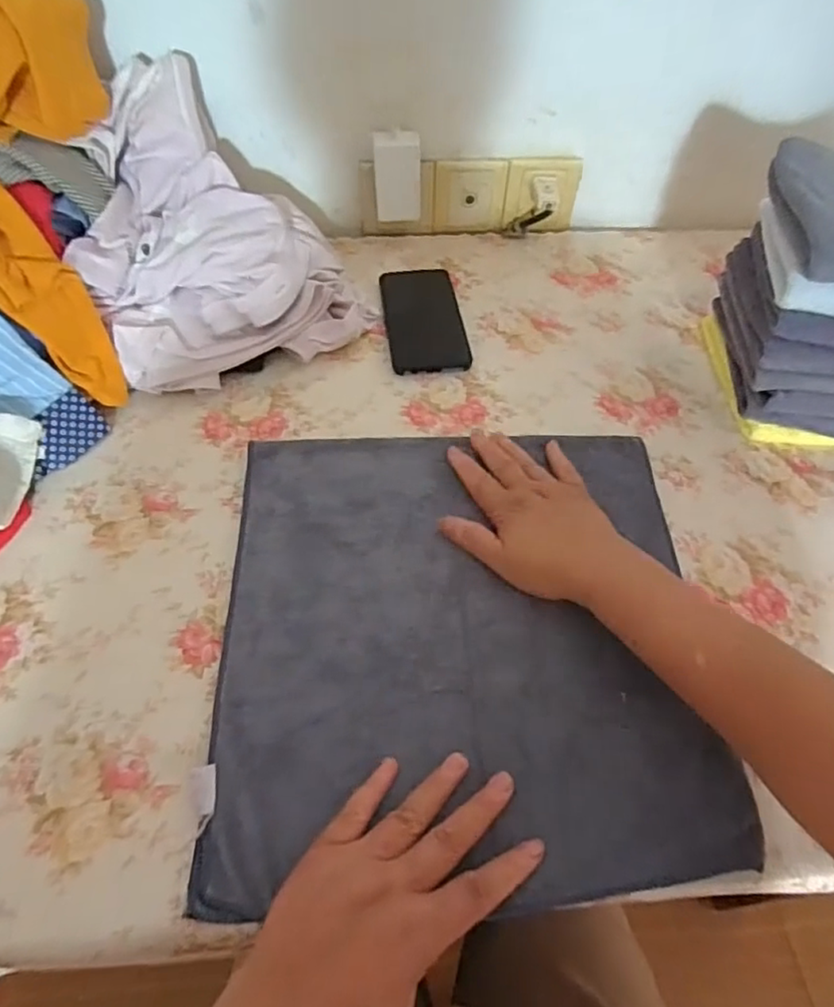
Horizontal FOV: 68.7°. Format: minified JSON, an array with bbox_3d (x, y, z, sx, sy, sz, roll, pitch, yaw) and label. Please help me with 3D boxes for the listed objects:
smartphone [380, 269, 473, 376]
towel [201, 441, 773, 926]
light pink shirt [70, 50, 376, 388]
[{"bbox_3d":[0.006,-0.198,0.643,0.079,0.005,0.162,-5,55,-5],"label":"smartphone"},{"bbox_3d":[0.032,0.083,0.433,0.329,0.011,0.332,-2,55,-3],"label":"towel"},{"bbox_3d":[-0.200,-0.266,0.590,0.242,0.162,0.260,-21,58,-16],"label":"light pink shirt"}]

